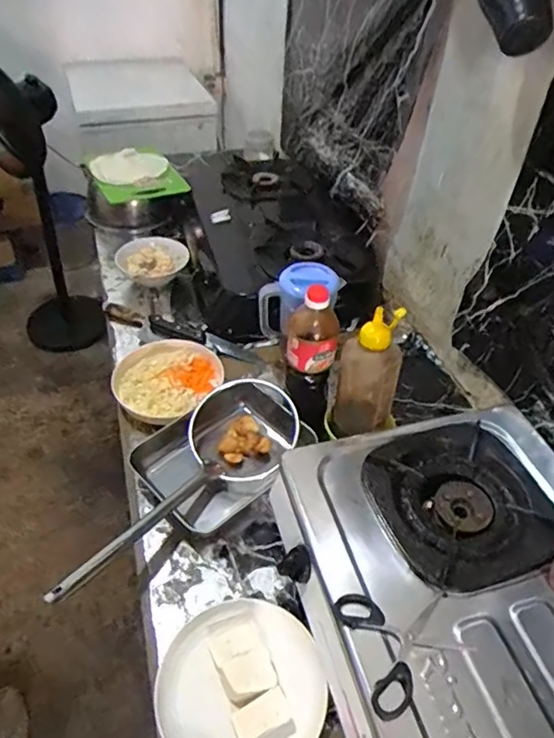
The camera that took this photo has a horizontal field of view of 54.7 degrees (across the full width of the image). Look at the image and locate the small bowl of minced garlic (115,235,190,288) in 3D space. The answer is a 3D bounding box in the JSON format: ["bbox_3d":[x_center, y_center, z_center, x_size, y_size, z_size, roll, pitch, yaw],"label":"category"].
[{"bbox_3d":[-0.271,-0.239,1.160,0.132,0.047,0.146,-21,50,-23],"label":"small bowl of minced garlic"}]

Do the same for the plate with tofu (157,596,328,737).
[{"bbox_3d":[-0.038,0.360,0.612,0.179,0.037,0.185,2,45,-2],"label":"plate with tofu"}]

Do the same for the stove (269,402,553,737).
[{"bbox_3d":[0.246,0.346,0.553,0.349,0.129,0.676,-10,46,-14],"label":"stove"}]

